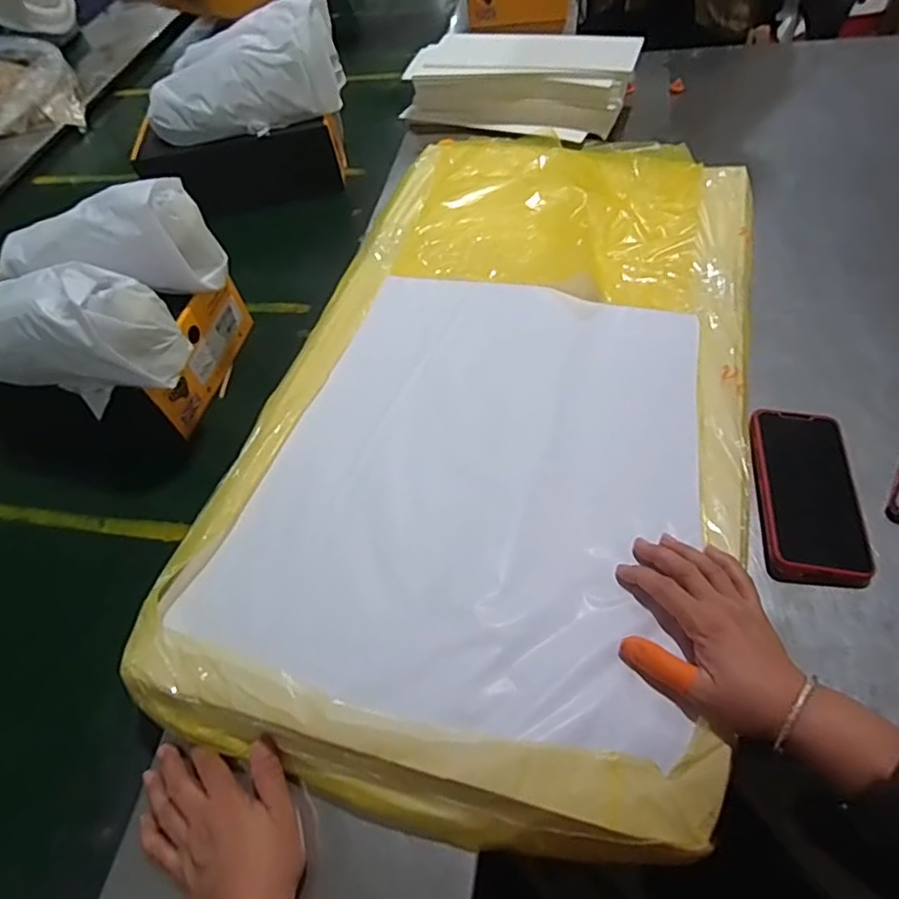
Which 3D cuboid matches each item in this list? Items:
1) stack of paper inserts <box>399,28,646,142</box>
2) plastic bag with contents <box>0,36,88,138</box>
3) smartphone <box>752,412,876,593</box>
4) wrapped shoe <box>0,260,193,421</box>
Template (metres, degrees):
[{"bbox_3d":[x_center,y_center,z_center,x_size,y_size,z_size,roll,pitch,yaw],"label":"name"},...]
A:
[{"bbox_3d":[0.109,-0.593,0.949,0.355,0.100,0.147,10,56,15],"label":"stack of paper inserts"},{"bbox_3d":[-0.944,-0.772,1.244,0.262,0.100,0.250,-28,55,-13],"label":"plastic bag with contents"},{"bbox_3d":[0.330,0.037,0.535,0.087,0.020,0.176,3,54,10],"label":"smartphone"},{"bbox_3d":[-0.402,-0.118,0.596,0.242,0.123,0.077,5,55,8],"label":"wrapped shoe"}]

